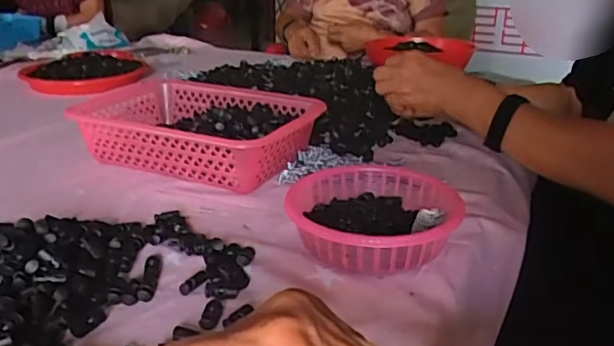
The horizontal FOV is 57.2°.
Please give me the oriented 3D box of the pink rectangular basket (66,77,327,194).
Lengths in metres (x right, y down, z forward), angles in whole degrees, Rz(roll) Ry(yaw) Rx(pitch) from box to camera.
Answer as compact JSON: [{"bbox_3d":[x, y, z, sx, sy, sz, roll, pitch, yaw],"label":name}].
[{"bbox_3d":[-0.149,-0.062,0.772,0.309,0.076,0.198,12,25,21],"label":"pink rectangular basket"}]

